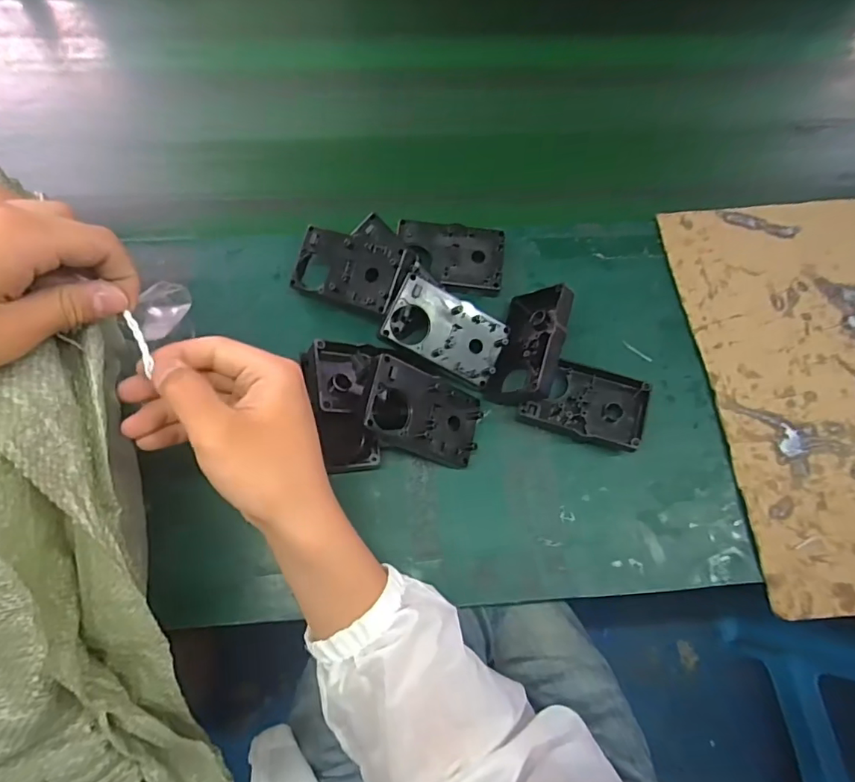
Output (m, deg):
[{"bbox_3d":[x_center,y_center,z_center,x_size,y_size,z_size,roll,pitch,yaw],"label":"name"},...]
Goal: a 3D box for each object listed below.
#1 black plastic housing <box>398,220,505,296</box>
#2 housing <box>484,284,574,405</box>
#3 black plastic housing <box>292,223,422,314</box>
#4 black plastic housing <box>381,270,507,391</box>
[{"bbox_3d":[0.021,-0.121,0.474,0.095,0.026,0.061,4,77,-1],"label":"black plastic housing"},{"bbox_3d":[0.086,-0.039,0.436,0.027,0.073,0.097,21,71,-27],"label":"housing"},{"bbox_3d":[-0.067,-0.103,0.444,0.101,0.015,0.059,17,88,19],"label":"black plastic housing"},{"bbox_3d":[0.015,-0.050,0.427,0.098,0.014,0.058,30,81,-13],"label":"black plastic housing"}]

